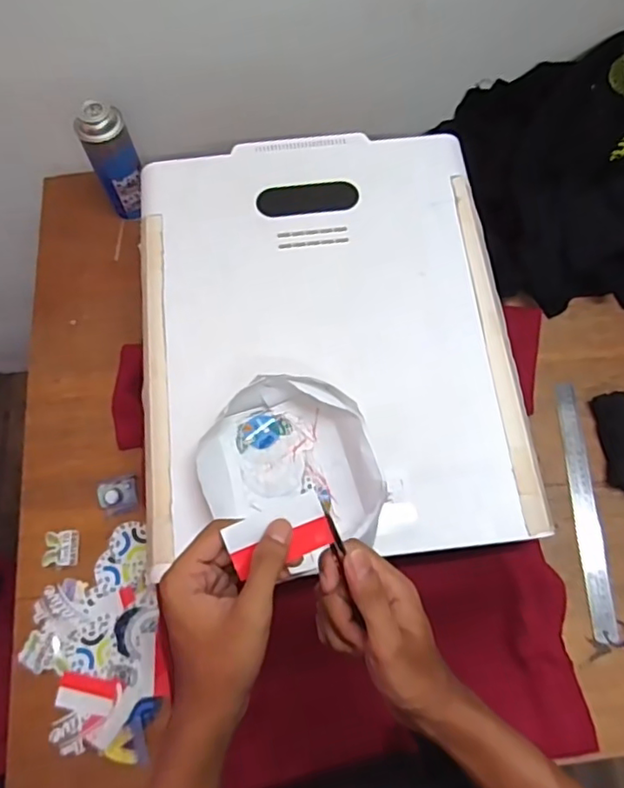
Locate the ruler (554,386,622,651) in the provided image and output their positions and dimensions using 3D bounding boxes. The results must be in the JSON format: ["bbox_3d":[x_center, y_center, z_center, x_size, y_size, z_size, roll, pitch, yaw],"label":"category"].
[{"bbox_3d":[0.344,0.139,0.727,0.030,0.006,0.316,-5,69,11],"label":"ruler"}]

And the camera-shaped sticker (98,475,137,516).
[{"bbox_3d":[-0.244,0.129,0.725,0.048,0.009,0.042,-12,70,-4],"label":"camera-shaped sticker"}]

